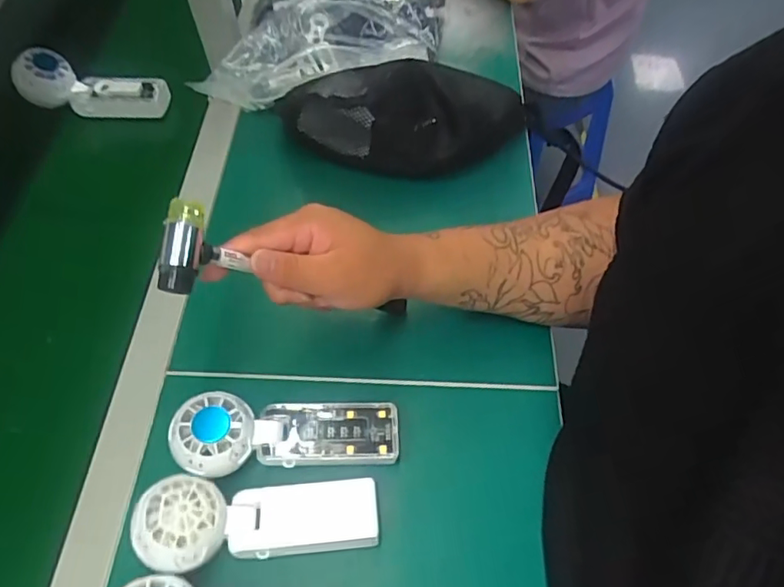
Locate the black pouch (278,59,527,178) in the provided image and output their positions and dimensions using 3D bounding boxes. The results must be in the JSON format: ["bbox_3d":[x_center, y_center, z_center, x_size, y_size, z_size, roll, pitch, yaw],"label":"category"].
[{"bbox_3d":[0.017,-0.186,0.596,0.270,0.087,0.098,-7,55,-2],"label":"black pouch"}]

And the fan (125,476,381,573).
[{"bbox_3d":[-0.094,0.163,0.401,0.167,0.060,0.059,-6,56,-4],"label":"fan"}]

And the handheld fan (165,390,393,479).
[{"bbox_3d":[-0.080,0.112,0.439,0.168,0.054,0.052,-6,55,-1],"label":"handheld fan"}]

